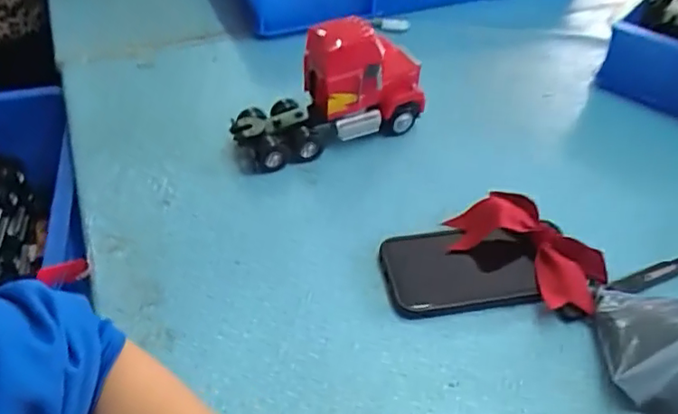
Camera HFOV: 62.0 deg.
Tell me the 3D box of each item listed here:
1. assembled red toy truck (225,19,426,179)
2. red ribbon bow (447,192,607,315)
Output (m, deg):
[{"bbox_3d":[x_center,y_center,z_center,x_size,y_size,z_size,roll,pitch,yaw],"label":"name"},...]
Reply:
[{"bbox_3d":[-0.013,-0.113,0.558,0.186,0.122,0.073,-21,48,-20],"label":"assembled red toy truck"},{"bbox_3d":[0.161,0.029,0.474,0.127,0.034,0.082,30,52,28],"label":"red ribbon bow"}]

